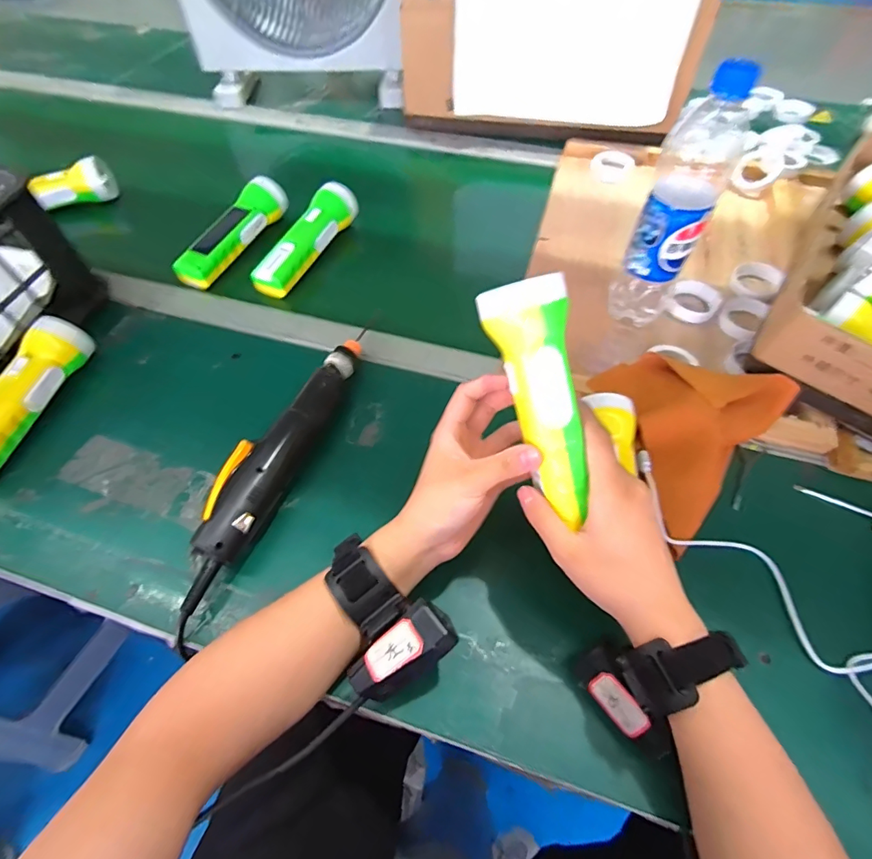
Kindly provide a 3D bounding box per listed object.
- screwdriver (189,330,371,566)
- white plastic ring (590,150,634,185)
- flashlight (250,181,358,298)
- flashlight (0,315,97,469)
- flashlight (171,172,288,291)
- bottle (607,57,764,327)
[{"bbox_3d":[-0.130,0.000,0.428,0.045,0.047,0.254,15,59,12],"label":"screwdriver"},{"bbox_3d":[0.253,-0.379,0.681,0.056,0.021,0.063,14,58,11],"label":"white plastic ring"},{"bbox_3d":[-0.163,-0.237,0.590,0.042,0.047,0.180,22,60,16],"label":"flashlight"},{"bbox_3d":[-0.398,-0.028,0.452,0.048,0.051,0.178,7,57,7],"label":"flashlight"},{"bbox_3d":[-0.262,-0.253,0.601,0.051,0.051,0.181,24,61,17],"label":"flashlight"},{"bbox_3d":[0.220,-0.199,0.438,0.060,0.232,0.062,22,60,16],"label":"bottle"}]

